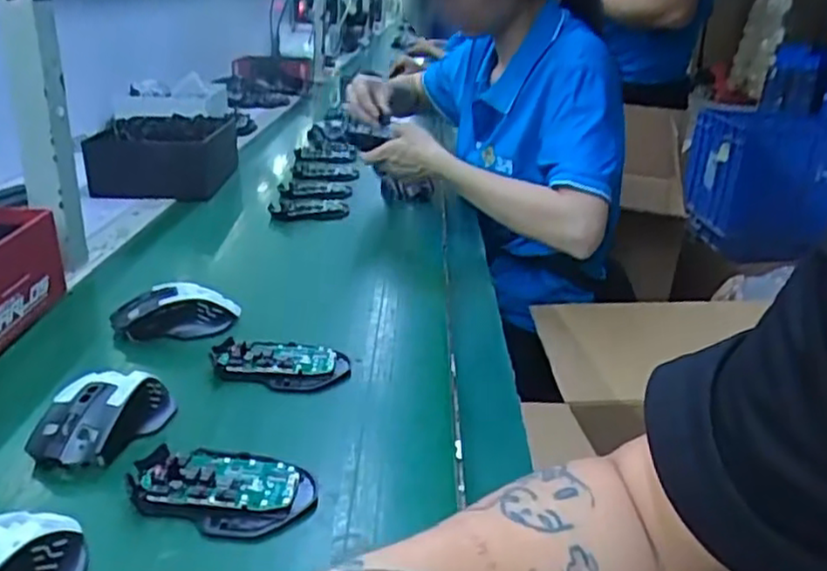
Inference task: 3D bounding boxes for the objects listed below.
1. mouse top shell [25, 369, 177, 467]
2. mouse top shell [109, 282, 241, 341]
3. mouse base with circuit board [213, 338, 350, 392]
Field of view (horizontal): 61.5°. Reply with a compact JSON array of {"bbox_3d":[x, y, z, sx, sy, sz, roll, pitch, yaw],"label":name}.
[{"bbox_3d":[-0.221,0.092,0.500,0.058,0.041,0.110,13,28,20],"label":"mouse top shell"},{"bbox_3d":[-0.222,0.027,0.654,0.111,0.046,0.053,-8,28,-19],"label":"mouse top shell"},{"bbox_3d":[-0.114,0.065,0.589,0.115,0.016,0.057,2,26,-1],"label":"mouse base with circuit board"}]

